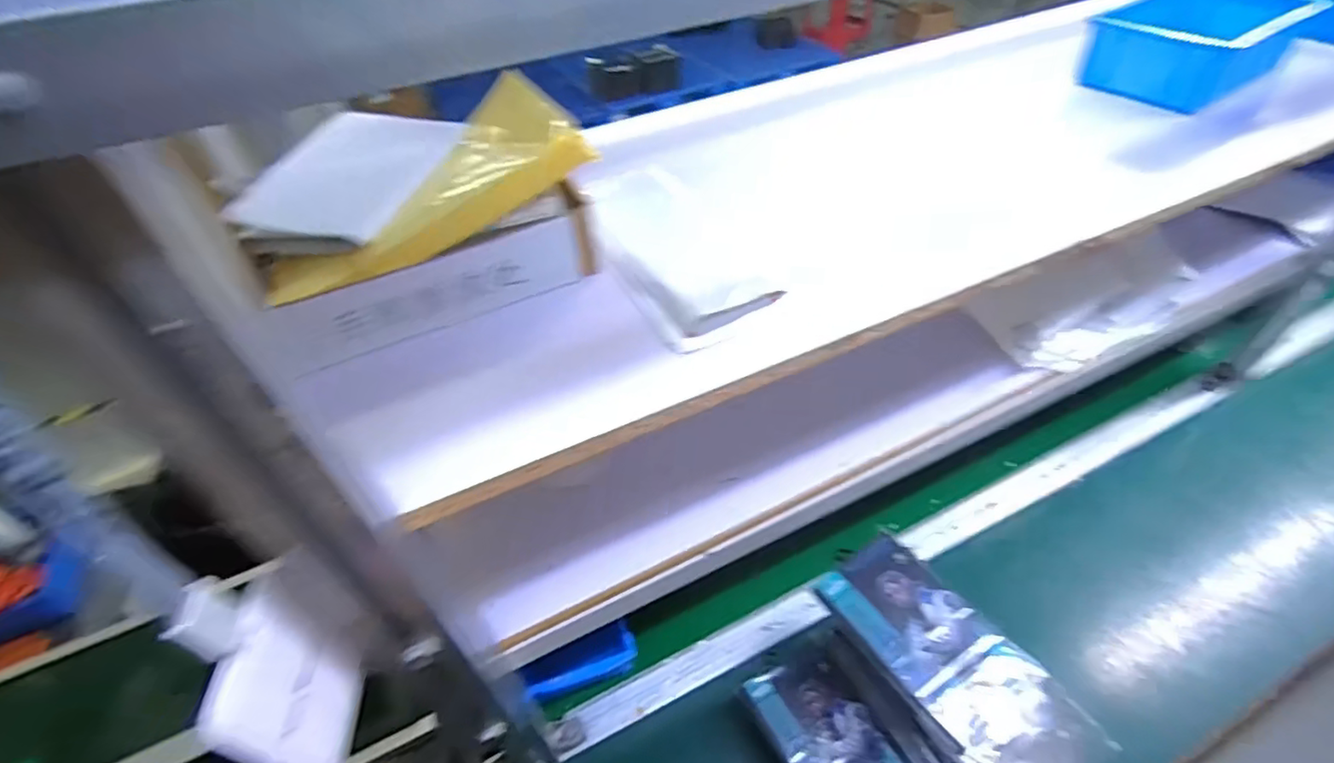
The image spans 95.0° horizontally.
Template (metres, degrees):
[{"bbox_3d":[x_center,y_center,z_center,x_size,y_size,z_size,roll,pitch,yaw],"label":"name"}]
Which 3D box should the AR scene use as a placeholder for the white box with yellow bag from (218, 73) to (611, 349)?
[{"bbox_3d":[-0.175,-0.126,0.440,0.248,0.094,0.168,-30,50,-22],"label":"white box with yellow bag"}]

